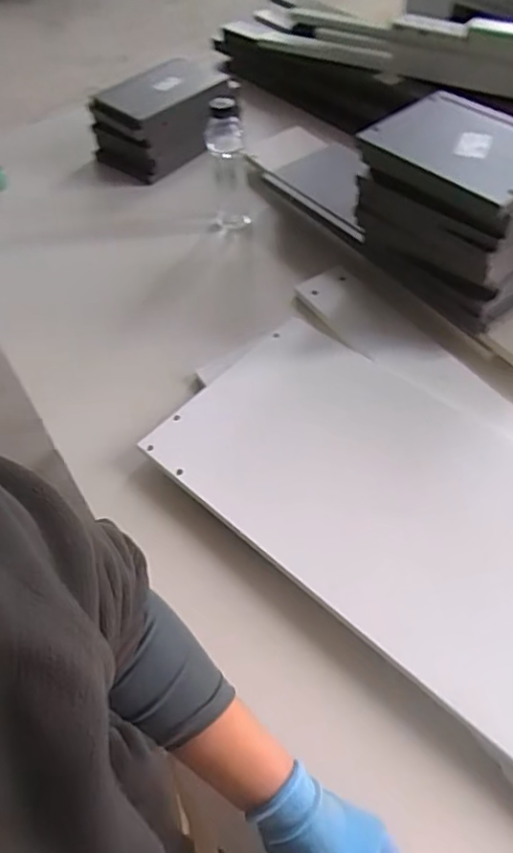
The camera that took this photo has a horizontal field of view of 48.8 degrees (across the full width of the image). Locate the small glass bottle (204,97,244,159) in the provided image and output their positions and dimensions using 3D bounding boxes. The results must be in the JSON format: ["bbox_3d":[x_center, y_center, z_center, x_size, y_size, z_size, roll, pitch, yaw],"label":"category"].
[{"bbox_3d":[-0.058,-0.517,0.988,0.067,0.094,0.051,-7,53,0],"label":"small glass bottle"}]

